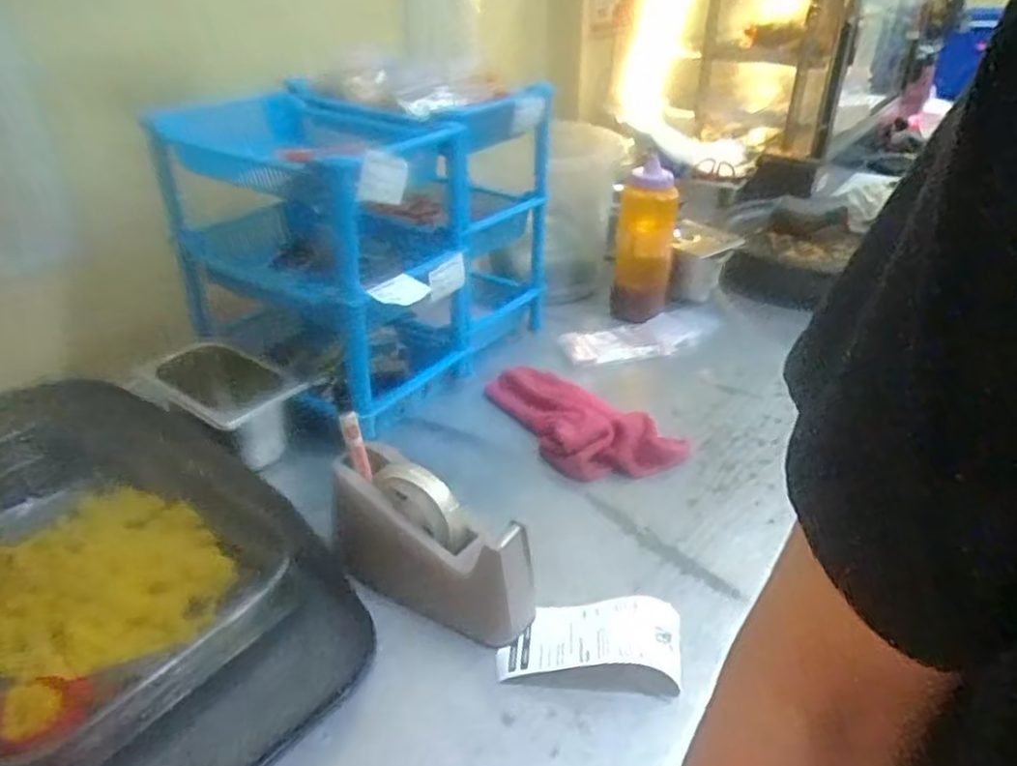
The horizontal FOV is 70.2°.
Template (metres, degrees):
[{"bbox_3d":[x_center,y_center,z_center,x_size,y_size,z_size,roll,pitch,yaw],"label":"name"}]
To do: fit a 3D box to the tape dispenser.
[{"bbox_3d":[-0.072,0.138,0.643,0.200,0.098,0.078,22,38,27],"label":"tape dispenser"}]

